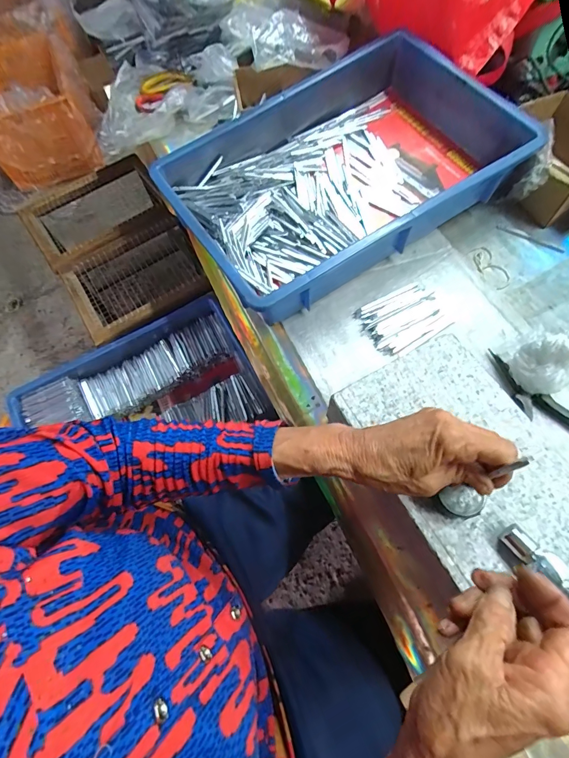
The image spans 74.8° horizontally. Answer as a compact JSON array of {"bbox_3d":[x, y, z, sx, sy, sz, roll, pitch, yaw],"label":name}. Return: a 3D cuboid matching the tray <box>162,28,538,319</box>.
[{"bbox_3d":[0.077,-0.279,0.509,0.435,0.077,0.283,-32,68,-10],"label":"tray"}]

